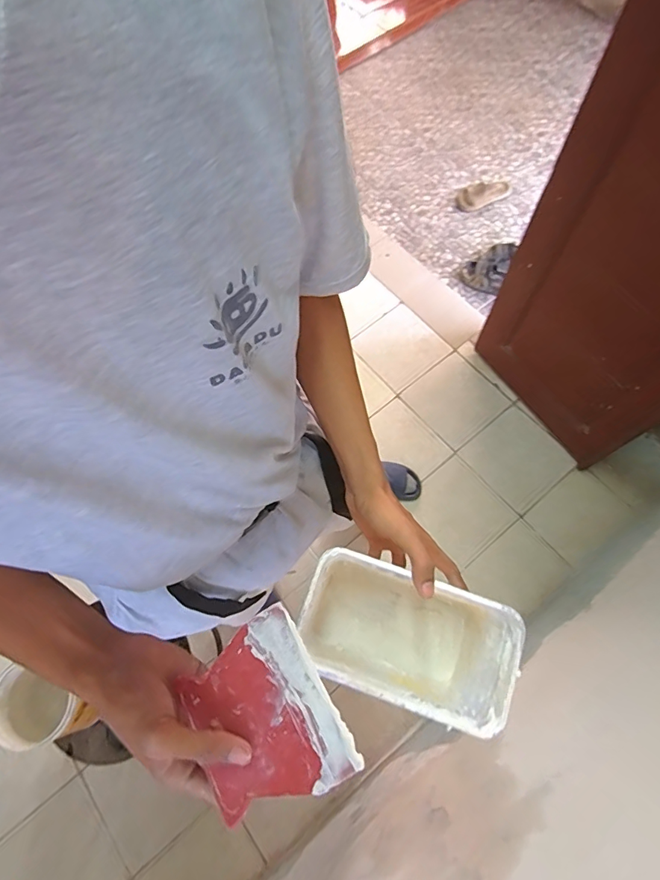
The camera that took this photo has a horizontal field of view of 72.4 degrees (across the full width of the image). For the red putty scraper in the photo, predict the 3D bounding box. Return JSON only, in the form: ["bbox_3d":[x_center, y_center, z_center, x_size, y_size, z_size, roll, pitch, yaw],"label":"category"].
[{"bbox_3d":[-0.052,0.206,0.336,0.103,0.005,0.122,-31,70,0],"label":"red putty scraper"}]

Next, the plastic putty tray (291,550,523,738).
[{"bbox_3d":[0.077,0.202,0.473,0.194,0.151,0.117,18,70,9],"label":"plastic putty tray"}]

